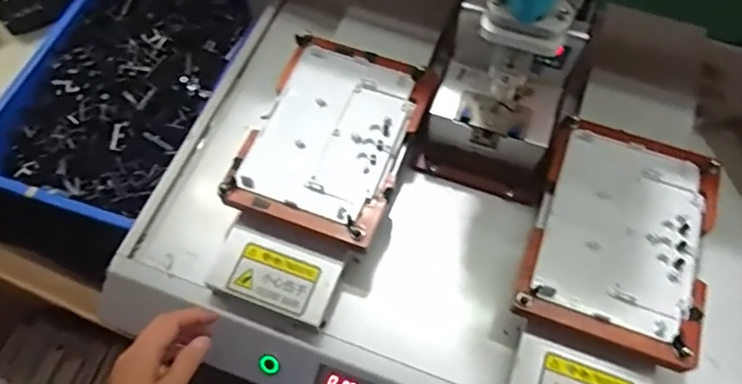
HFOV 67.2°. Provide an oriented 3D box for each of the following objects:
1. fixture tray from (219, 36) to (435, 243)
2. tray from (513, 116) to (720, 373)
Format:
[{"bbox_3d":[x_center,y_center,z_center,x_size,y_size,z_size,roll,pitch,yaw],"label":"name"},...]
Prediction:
[{"bbox_3d":[-0.040,-0.061,0.583,0.159,0.018,0.213,18,65,9],"label":"fixture tray"},{"bbox_3d":[0.238,0.039,0.527,0.152,0.022,0.212,18,65,9],"label":"tray"}]

